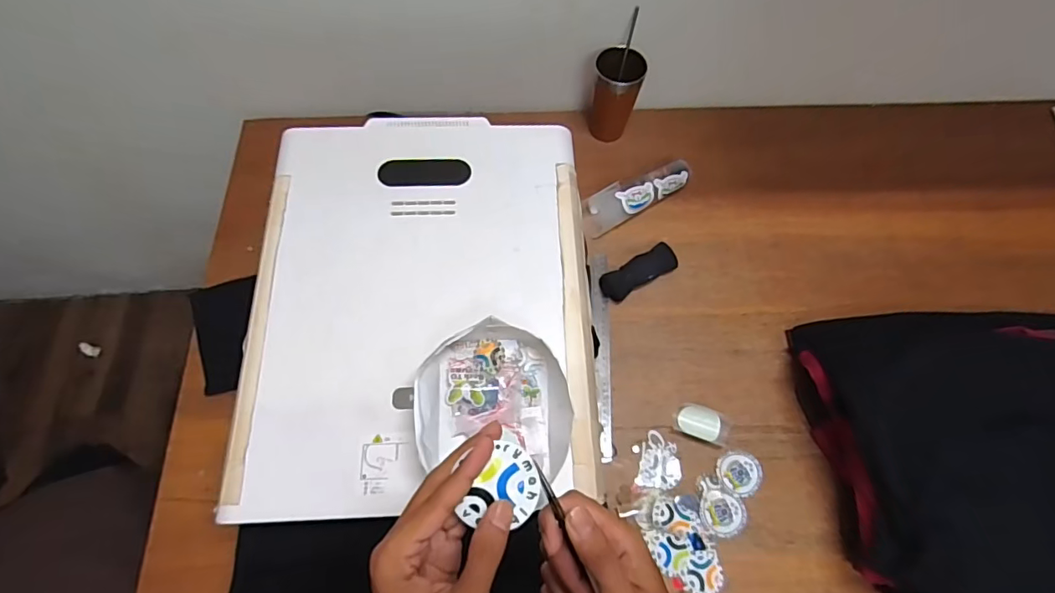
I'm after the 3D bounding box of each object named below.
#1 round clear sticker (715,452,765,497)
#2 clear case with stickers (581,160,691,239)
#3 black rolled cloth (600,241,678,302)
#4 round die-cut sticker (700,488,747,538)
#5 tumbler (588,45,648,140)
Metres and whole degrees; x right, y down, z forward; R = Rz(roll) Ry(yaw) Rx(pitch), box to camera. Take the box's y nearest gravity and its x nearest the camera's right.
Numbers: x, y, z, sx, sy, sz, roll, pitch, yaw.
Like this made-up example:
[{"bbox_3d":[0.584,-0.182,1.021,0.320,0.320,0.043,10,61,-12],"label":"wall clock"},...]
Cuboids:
[{"bbox_3d":[0.294,0.243,0.700,0.060,0.005,0.058,-6,67,-5],"label":"round clear sticker"},{"bbox_3d":[0.179,-0.169,0.855,0.206,0.047,0.068,-27,70,-14],"label":"clear case with stickers"},{"bbox_3d":[0.178,-0.039,0.807,0.130,0.035,0.048,-27,70,-14],"label":"black rolled cloth"},{"bbox_3d":[0.263,0.290,0.680,0.063,0.004,0.058,1,66,-2],"label":"round die-cut sticker"},{"bbox_3d":[0.148,-0.343,0.880,0.078,0.151,0.069,7,66,0],"label":"tumbler"}]

